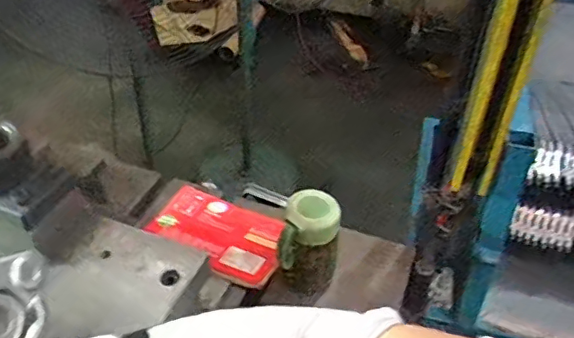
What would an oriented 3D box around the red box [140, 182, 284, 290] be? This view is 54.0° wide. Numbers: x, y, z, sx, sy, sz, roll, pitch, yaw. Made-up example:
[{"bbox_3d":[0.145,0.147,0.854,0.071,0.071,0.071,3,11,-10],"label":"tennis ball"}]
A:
[{"bbox_3d":[-0.091,0.089,0.795,0.203,0.021,0.124,20,44,22],"label":"red box"}]

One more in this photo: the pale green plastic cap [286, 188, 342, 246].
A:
[{"bbox_3d":[0.032,0.058,0.678,0.065,0.037,0.055,5,41,6],"label":"pale green plastic cap"}]

